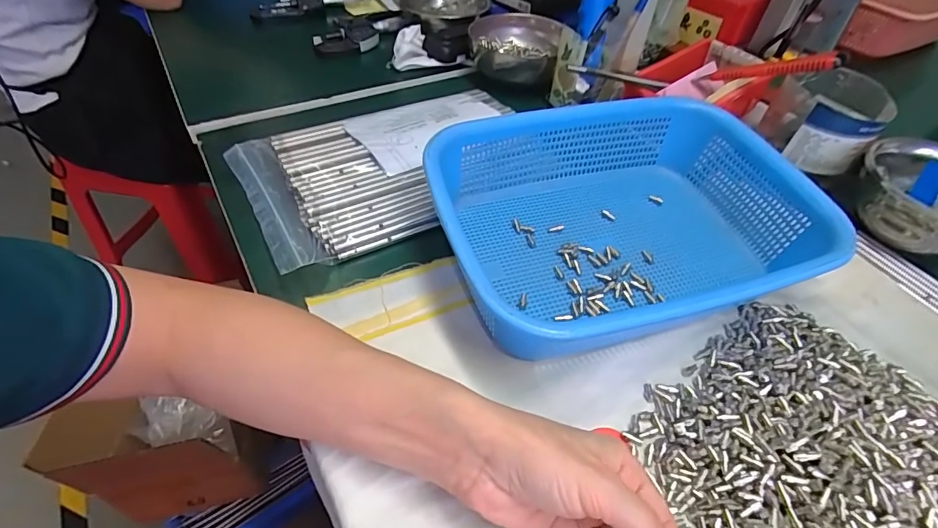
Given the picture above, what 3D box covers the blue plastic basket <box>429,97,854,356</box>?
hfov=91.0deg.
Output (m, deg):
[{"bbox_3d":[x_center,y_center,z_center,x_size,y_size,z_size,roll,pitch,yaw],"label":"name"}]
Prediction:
[{"bbox_3d":[0.116,-0.035,0.360,0.278,0.072,0.206,-15,51,-17],"label":"blue plastic basket"}]

